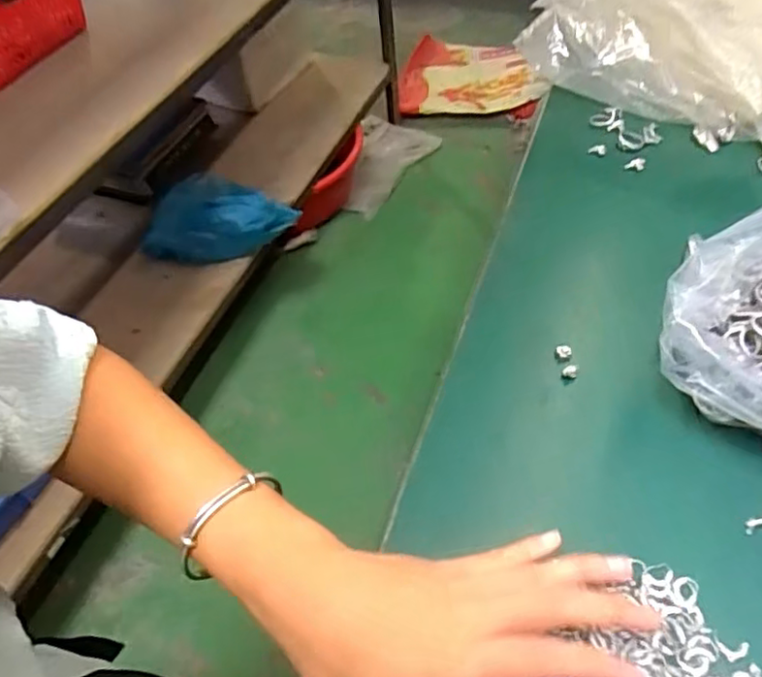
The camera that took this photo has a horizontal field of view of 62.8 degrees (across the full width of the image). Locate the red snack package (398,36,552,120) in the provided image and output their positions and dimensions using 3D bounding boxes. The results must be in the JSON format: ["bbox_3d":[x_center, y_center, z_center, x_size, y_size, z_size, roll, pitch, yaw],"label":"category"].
[{"bbox_3d":[0.251,-0.745,1.776,0.390,0.079,0.340,5,52,9],"label":"red snack package"}]

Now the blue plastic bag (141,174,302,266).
[{"bbox_3d":[-0.316,-0.220,1.193,0.306,0.148,0.113,-14,52,-5],"label":"blue plastic bag"}]

